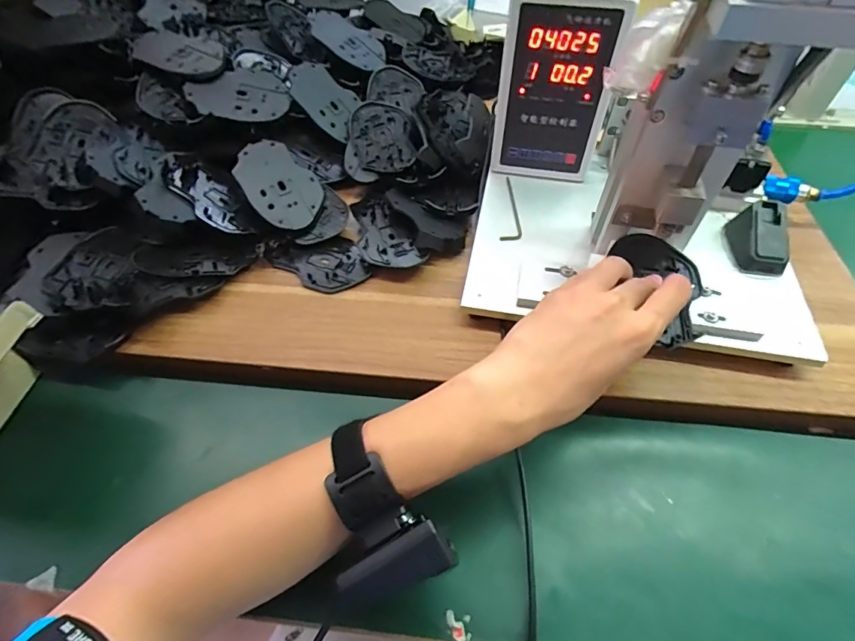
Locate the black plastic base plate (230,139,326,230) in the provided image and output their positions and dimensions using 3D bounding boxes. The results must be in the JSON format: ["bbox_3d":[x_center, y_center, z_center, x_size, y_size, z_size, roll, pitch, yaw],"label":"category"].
[{"bbox_3d":[-0.157,-0.147,0.483,0.072,0.006,0.105,-31,82,-18],"label":"black plastic base plate"}]

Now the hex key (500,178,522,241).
[{"bbox_3d":[0.093,-0.121,0.488,0.022,0.004,0.104,9,53,5],"label":"hex key"}]

